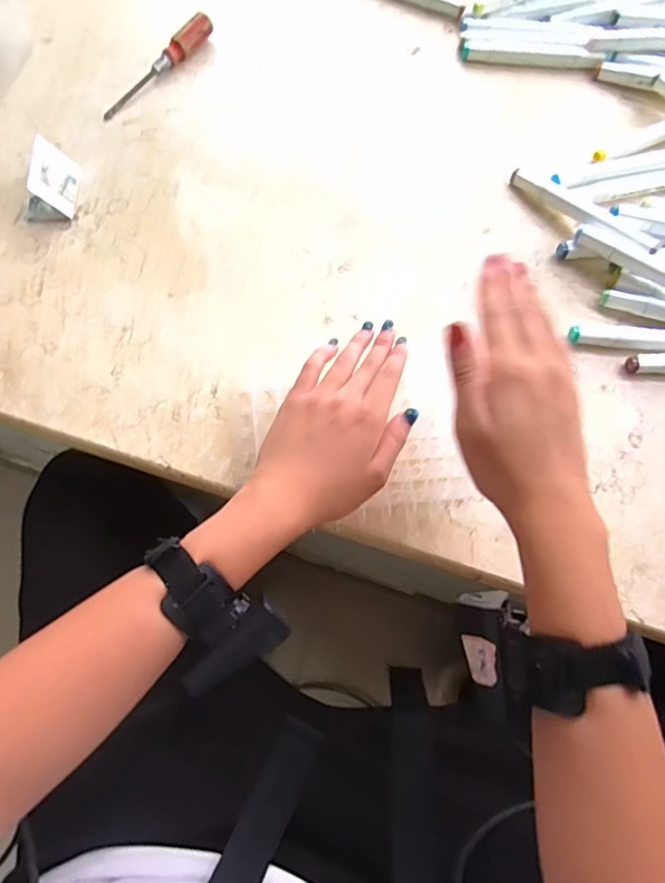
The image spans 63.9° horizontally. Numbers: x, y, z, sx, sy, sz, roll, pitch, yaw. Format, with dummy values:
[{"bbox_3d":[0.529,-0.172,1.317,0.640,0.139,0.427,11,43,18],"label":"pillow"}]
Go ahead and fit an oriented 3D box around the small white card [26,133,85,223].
[{"bbox_3d":[-0.261,-0.241,0.490,0.046,0.035,0.068,7,72,1],"label":"small white card"}]

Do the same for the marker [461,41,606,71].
[{"bbox_3d":[0.213,-0.411,0.569,0.145,0.013,0.019,7,72,1],"label":"marker"}]

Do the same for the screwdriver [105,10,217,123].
[{"bbox_3d":[-0.181,-0.388,0.547,0.021,0.023,0.155,40,76,11],"label":"screwdriver"}]

